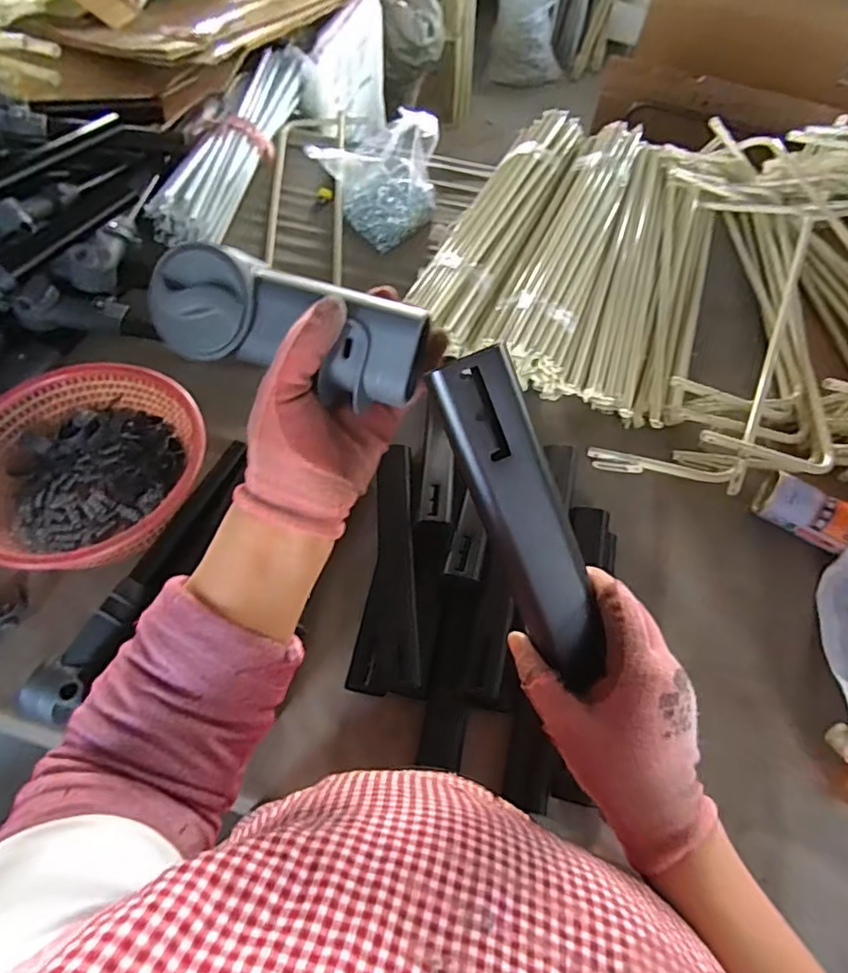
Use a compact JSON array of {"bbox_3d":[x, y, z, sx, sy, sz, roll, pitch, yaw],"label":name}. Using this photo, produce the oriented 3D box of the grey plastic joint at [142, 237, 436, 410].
[{"bbox_3d":[-0.077,-0.094,0.344,0.159,0.045,0.062,18,101,6],"label":"grey plastic joint"}]

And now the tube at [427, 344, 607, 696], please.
[{"bbox_3d":[0.061,0.023,0.336,0.043,0.021,0.203,-26,103,-17],"label":"tube"}]

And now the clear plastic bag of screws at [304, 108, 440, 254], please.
[{"bbox_3d":[-0.079,-0.623,1.116,0.212,0.121,0.295,-23,63,-15],"label":"clear plastic bag of screws"}]

